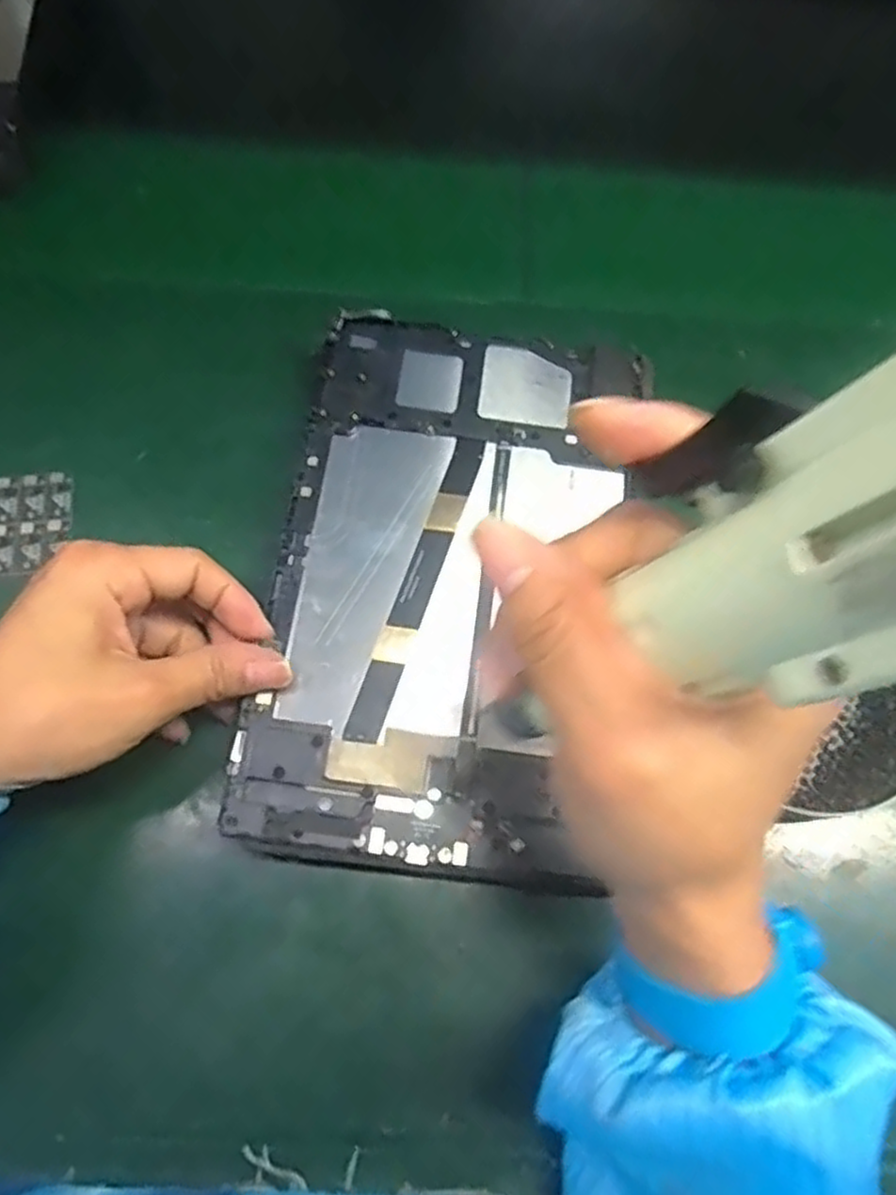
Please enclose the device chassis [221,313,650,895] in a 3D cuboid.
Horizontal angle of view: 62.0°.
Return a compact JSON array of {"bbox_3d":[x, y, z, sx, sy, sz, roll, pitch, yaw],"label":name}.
[{"bbox_3d":[-0.001,-0.014,0.314,0.138,0.007,0.244,10,69,2],"label":"device chassis"}]

